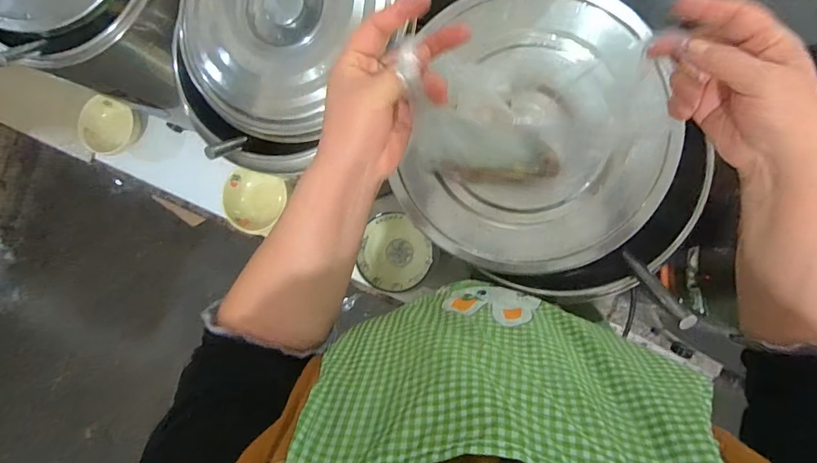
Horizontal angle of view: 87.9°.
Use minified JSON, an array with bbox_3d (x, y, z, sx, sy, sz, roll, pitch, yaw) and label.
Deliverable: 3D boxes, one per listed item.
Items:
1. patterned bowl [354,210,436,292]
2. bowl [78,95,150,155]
[{"bbox_3d":[-0.032,0.050,0.937,0.150,0.054,0.162,0,89,9],"label":"patterned bowl"},{"bbox_3d":[-0.794,-0.278,1.124,0.158,0.079,0.154,0,89,9],"label":"bowl"}]

